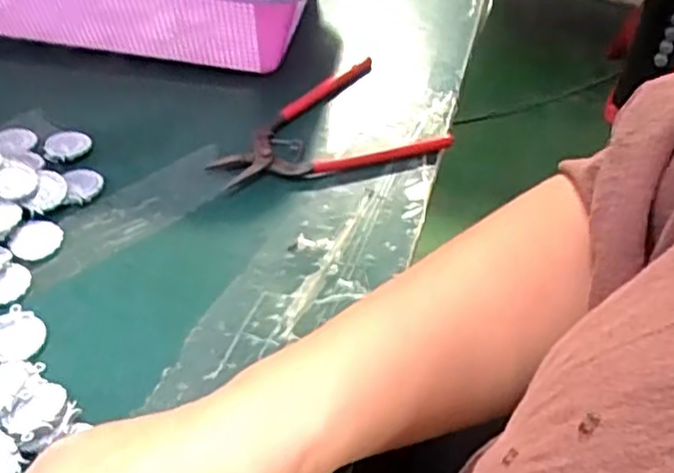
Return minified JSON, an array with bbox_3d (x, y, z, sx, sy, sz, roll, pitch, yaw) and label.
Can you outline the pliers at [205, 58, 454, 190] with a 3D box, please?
[{"bbox_3d":[-0.014,-0.077,0.462,0.146,0.012,0.104,-15,48,-18],"label":"pliers"}]

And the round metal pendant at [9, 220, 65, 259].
[{"bbox_3d":[-0.166,0.001,0.380,0.025,0.004,0.026,2,45,-2],"label":"round metal pendant"}]

